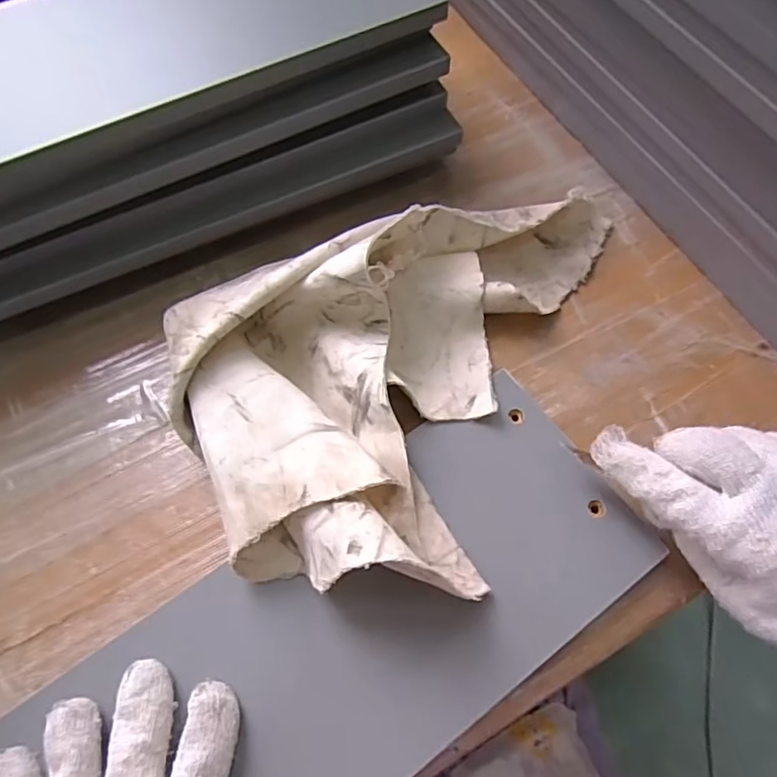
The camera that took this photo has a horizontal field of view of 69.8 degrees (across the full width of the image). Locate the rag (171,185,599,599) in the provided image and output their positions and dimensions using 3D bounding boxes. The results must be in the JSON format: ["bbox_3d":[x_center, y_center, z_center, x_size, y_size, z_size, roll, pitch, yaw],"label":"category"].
[{"bbox_3d":[-0.004,-0.037,0.317,0.193,0.063,0.282,21,68,10],"label":"rag"}]

